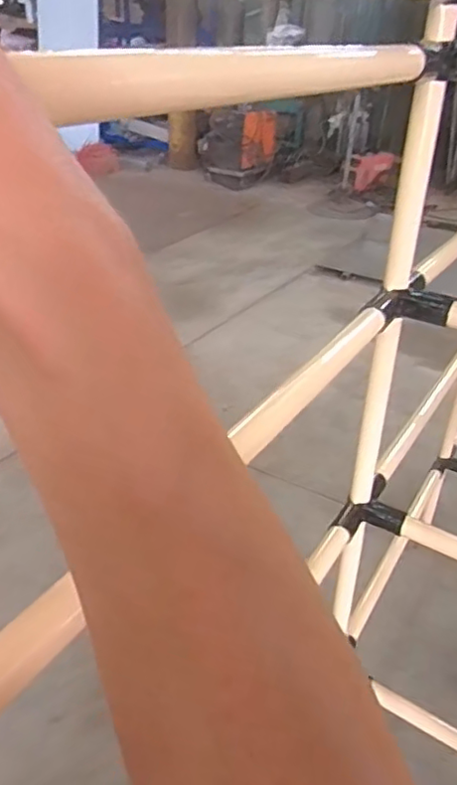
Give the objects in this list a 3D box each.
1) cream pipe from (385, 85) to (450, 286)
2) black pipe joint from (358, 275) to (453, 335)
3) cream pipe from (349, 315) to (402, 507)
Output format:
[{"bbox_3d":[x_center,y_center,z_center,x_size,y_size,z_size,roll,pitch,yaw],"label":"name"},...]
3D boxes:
[{"bbox_3d":[0.184,-0.200,0.617,0.027,0.192,0.029,9,33,12],"label":"cream pipe"},{"bbox_3d":[0.207,-0.094,0.673,0.070,0.037,0.132,24,38,31],"label":"black pipe joint"},{"bbox_3d":[0.179,0.032,0.759,0.026,0.259,0.025,11,33,15],"label":"cream pipe"}]

